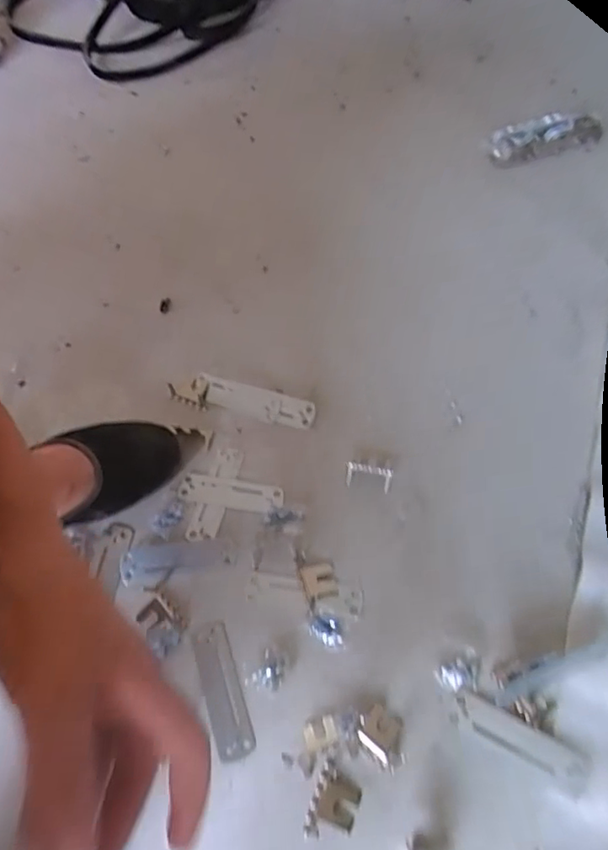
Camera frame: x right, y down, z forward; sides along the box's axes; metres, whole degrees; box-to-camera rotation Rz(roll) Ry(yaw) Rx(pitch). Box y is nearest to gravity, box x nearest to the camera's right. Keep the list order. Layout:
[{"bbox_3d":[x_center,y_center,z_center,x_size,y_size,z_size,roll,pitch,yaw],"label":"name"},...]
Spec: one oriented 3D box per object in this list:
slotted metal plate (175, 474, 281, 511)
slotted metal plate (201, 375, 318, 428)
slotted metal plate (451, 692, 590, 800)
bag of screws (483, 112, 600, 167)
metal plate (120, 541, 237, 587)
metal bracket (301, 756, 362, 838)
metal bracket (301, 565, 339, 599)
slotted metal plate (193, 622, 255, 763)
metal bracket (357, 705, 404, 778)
[{"bbox_3d":[-0.066,0.062,0.503,0.094,0.005,0.028,8,59,9],"label":"slotted metal plate"},{"bbox_3d":[-0.049,-0.023,0.553,0.122,0.009,0.032,15,60,13],"label":"slotted metal plate"},{"bbox_3d":[0.149,0.219,0.384,0.093,0.004,0.024,25,63,18],"label":"slotted metal plate"},{"bbox_3d":[0.324,-0.382,0.735,0.160,0.032,0.054,-15,58,-5],"label":"bag of screws"},{"bbox_3d":[-0.108,0.113,0.469,0.098,0.005,0.029,-8,58,-1],"label":"metal plate"},{"bbox_3d":[0.020,0.255,0.372,0.030,0.005,0.045,16,61,14],"label":"metal bracket"},{"bbox_3d":[0.013,0.128,0.450,0.025,0.004,0.028,-16,58,-6],"label":"metal bracket"},{"bbox_3d":[-0.063,0.200,0.418,0.030,0.004,0.095,-18,59,-7],"label":"slotted metal plate"},{"bbox_3d":[0.056,0.219,0.390,0.037,0.013,0.031,29,64,20],"label":"metal bracket"}]

